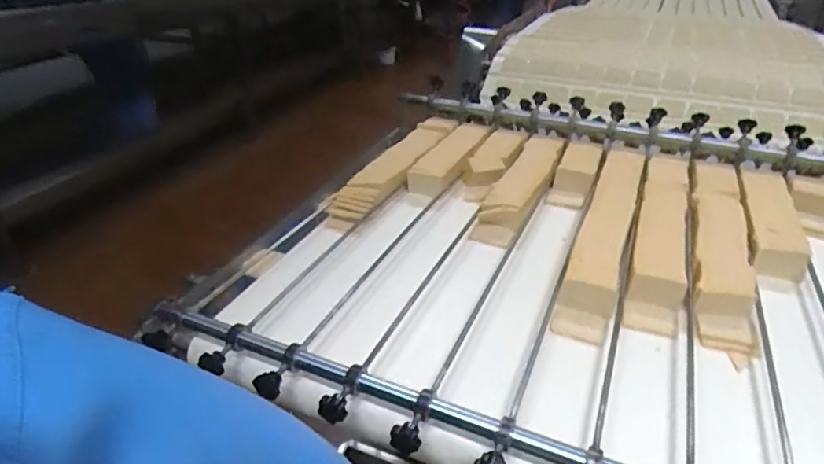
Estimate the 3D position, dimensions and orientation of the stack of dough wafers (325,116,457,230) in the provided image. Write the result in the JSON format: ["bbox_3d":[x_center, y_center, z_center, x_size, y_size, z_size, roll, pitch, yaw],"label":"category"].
[{"bbox_3d":[-0.027,-0.162,1.231,0.108,0.069,0.526,17,35,24],"label":"stack of dough wafers"}]

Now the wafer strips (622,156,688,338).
[{"bbox_3d":[0.449,0.000,0.959,0.091,0.078,0.497,14,34,20],"label":"wafer strips"}]

